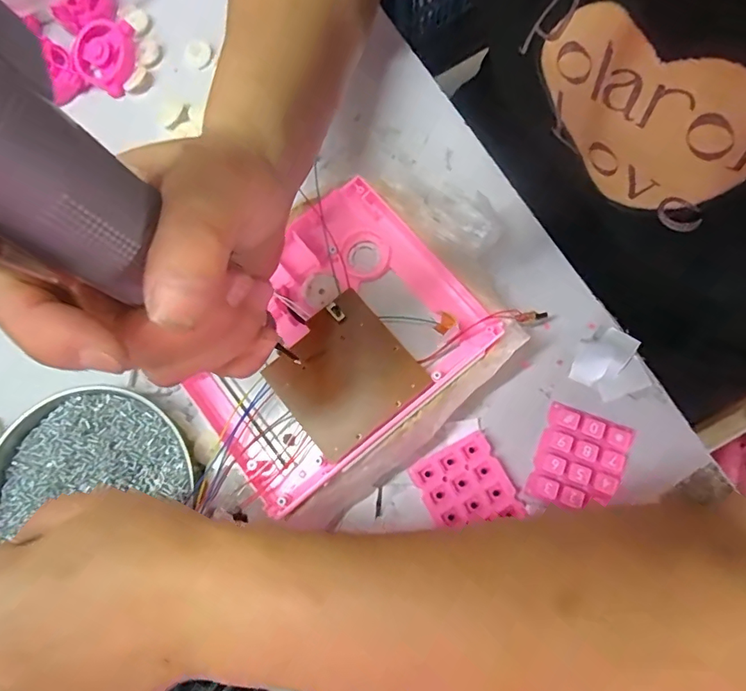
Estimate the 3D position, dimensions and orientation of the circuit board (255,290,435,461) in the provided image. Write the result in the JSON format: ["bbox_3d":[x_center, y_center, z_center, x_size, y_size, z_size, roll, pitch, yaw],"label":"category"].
[{"bbox_3d":[-0.017,0.016,0.276,0.071,0.004,0.070,-40,78,-6],"label":"circuit board"}]

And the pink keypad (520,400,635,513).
[{"bbox_3d":[0.122,0.067,0.283,0.047,0.009,0.057,20,79,9],"label":"pink keypad"}]

